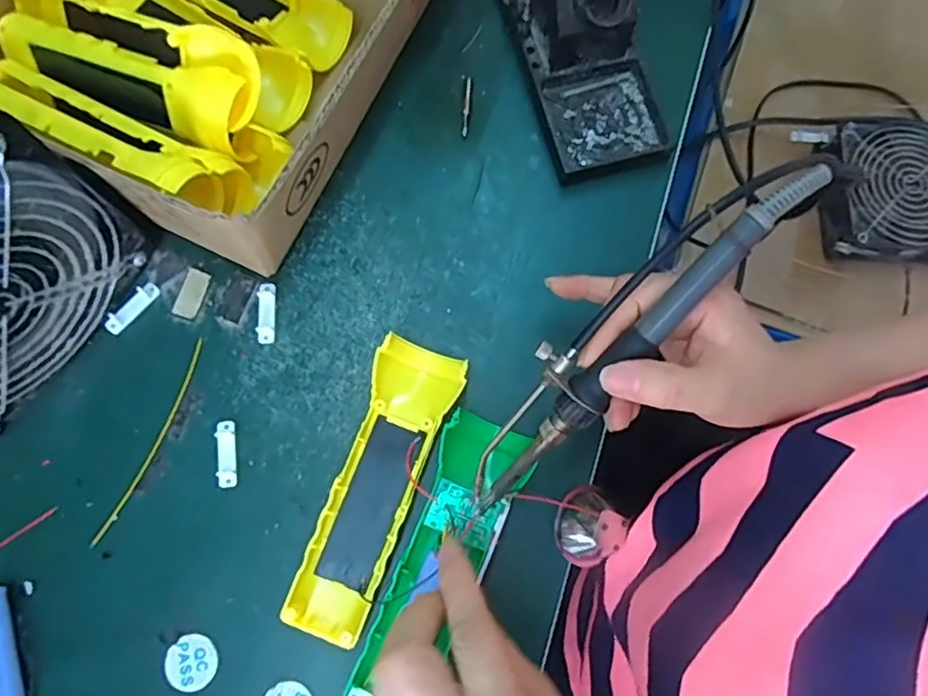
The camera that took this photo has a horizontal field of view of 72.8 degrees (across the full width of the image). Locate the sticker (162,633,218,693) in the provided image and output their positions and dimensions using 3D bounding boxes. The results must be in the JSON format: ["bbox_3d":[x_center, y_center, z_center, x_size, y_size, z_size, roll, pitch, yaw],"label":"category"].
[{"bbox_3d":[-0.146,0.168,0.337,0.028,0.004,0.026,23,67,5],"label":"sticker"}]

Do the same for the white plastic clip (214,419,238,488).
[{"bbox_3d":[-0.137,0.061,0.361,0.011,0.004,0.038,-8,75,-3],"label":"white plastic clip"}]

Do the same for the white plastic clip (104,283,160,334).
[{"bbox_3d":[-0.201,-0.025,0.380,0.012,0.005,0.037,41,79,10],"label":"white plastic clip"}]

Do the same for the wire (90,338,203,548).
[{"bbox_3d":[-0.179,0.053,0.363,0.008,0.004,0.127,21,76,5],"label":"wire"}]

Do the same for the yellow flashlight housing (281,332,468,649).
[{"bbox_3d":[-0.049,0.074,0.350,0.048,0.023,0.163,21,76,5],"label":"yellow flashlight housing"}]

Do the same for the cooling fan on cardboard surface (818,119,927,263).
[{"bbox_3d":[0.393,-0.140,0.580,0.139,0.049,0.122,-2,78,1],"label":"cooling fan on cardboard surface"}]

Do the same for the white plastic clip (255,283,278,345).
[{"bbox_3d":[-0.120,-0.021,0.381,0.011,0.005,0.037,-2,75,-1],"label":"white plastic clip"}]

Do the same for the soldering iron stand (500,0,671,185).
[{"bbox_3d":[0.079,-0.195,0.392,0.076,0.069,0.154,-15,76,-4],"label":"soldering iron stand"}]

